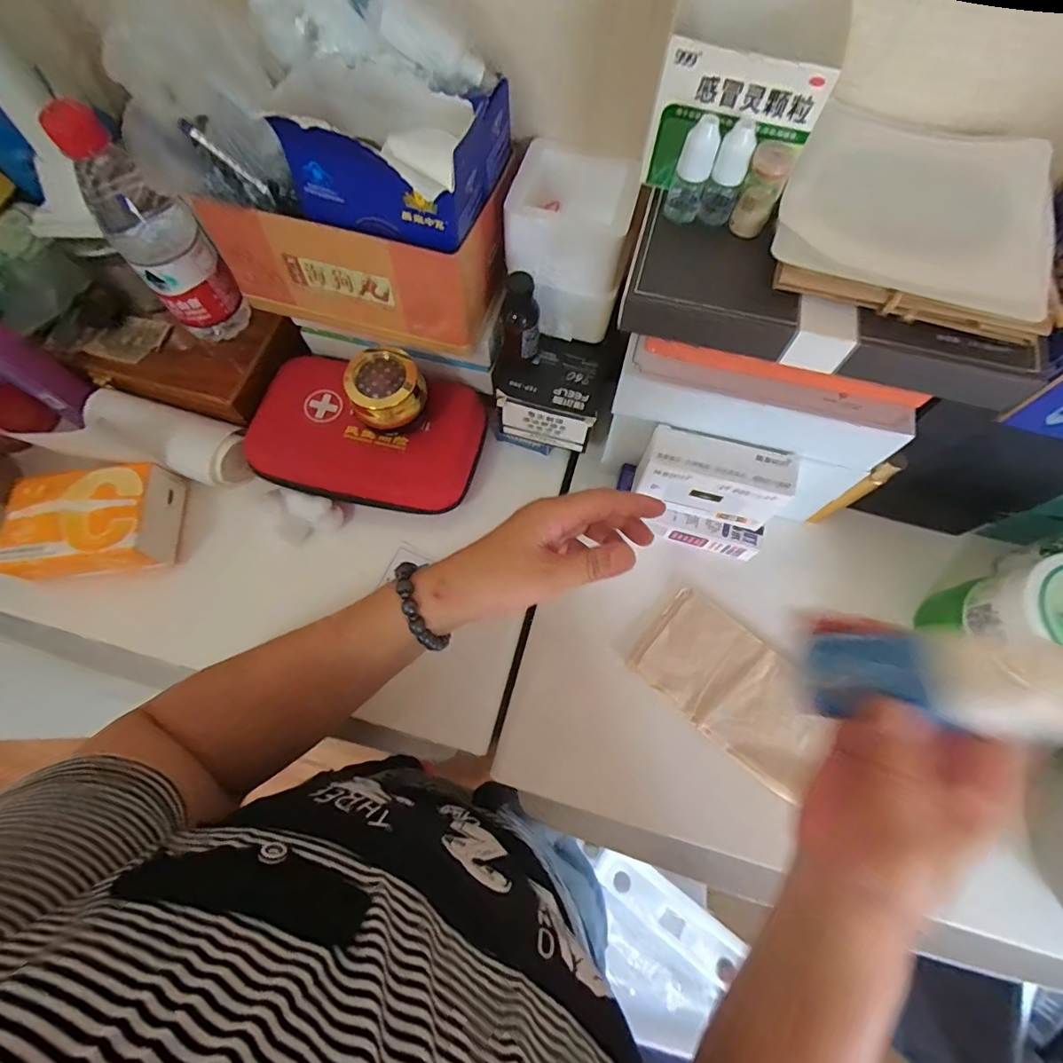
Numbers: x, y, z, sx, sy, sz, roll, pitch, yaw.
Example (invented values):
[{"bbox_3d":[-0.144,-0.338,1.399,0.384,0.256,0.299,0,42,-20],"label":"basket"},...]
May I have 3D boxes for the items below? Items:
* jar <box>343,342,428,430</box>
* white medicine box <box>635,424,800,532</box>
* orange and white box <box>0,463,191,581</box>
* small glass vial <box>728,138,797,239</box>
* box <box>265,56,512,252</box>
[{"bbox_3d":[-0.123,-0.121,0.420,0.064,0.043,0.054,-27,71,-9],"label":"jar"},{"bbox_3d":[0.147,-0.042,0.407,0.115,0.073,0.039,15,70,6],"label":"white medicine box"},{"bbox_3d":[-0.393,-0.010,0.442,0.127,0.053,0.088,-7,69,-2],"label":"orange and white box"},{"bbox_3d":[0.131,-0.194,0.283,0.021,0.045,0.017,27,72,10],"label":"small glass vial"},{"bbox_3d":[-0.086,-0.255,0.322,0.114,0.068,0.118,17,70,7],"label":"box"}]

